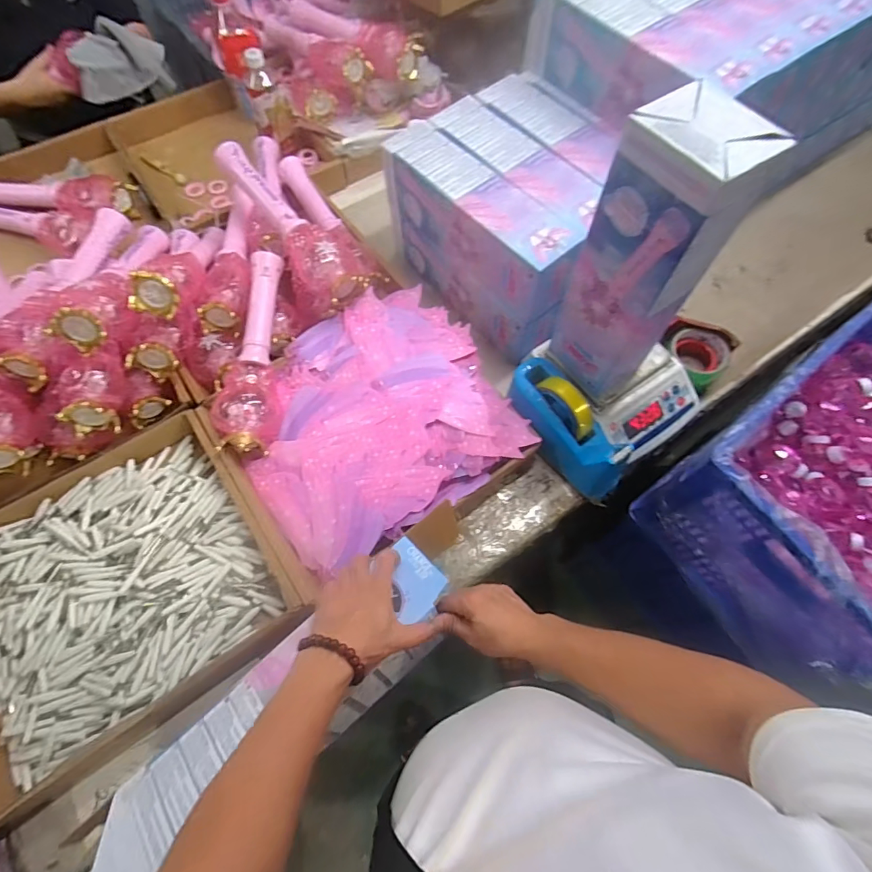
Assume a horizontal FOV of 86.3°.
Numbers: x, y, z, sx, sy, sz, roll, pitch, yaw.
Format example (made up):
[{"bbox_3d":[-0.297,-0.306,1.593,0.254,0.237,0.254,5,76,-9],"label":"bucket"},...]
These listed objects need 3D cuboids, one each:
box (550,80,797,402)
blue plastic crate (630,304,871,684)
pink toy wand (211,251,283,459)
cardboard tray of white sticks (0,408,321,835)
[{"bbox_3d":[0.227,-0.183,0.533,0.088,0.329,0.117,-34,70,-15],"label":"box"},{"bbox_3d":[0.623,0.078,0.691,0.528,0.252,0.355,-35,70,-16],"label":"blue plastic crate"},{"bbox_3d":[-0.260,-0.125,0.692,0.080,0.080,0.308,5,65,1],"label":"pink toy wand"},{"bbox_3d":[-0.411,0.187,0.595,0.395,0.053,0.353,-34,70,-15],"label":"cardboard tray of white sticks"}]

